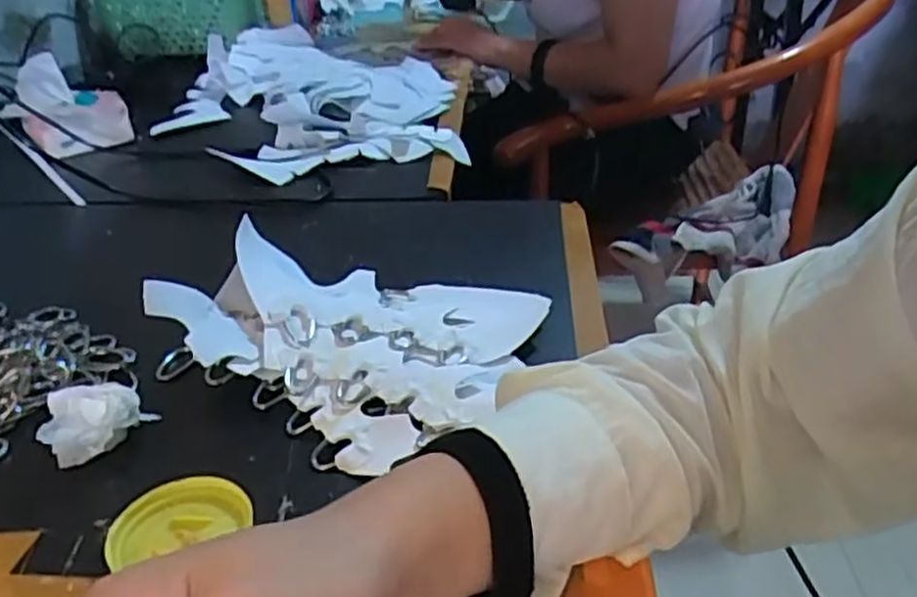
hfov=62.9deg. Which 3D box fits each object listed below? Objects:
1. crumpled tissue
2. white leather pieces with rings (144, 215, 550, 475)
[{"bbox_3d":[-0.199,0.071,0.416,0.049,0.032,0.041,-9,32,-12],"label":"crumpled tissue"},{"bbox_3d":[-0.066,0.017,0.473,0.222,0.054,0.178,13,34,22],"label":"white leather pieces with rings"}]

